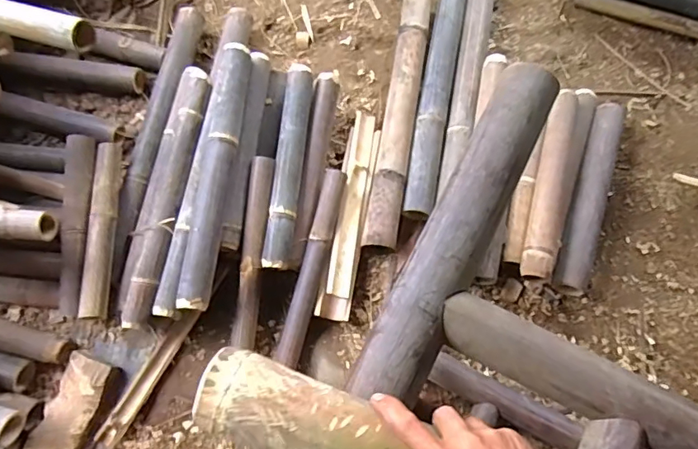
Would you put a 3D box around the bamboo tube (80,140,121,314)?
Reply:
[{"bbox_3d":[-0.532,0.005,1.074,0.057,0.040,0.387,-3,72,0],"label":"bamboo tube"}]

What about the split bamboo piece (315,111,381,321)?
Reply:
[{"bbox_3d":[0.007,-0.040,1.164,0.076,0.062,0.519,9,75,4],"label":"split bamboo piece"}]

